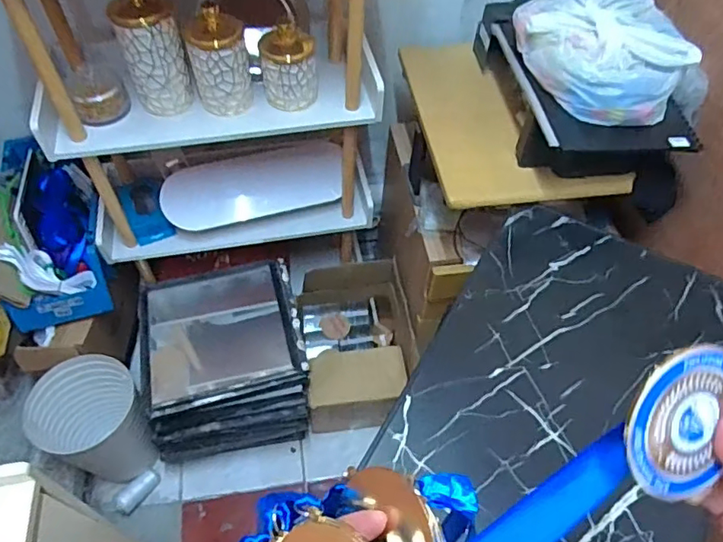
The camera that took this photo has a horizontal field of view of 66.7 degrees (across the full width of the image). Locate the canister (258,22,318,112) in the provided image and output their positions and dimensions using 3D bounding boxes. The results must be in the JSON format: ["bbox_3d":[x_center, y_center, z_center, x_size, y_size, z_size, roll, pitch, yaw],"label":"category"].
[{"bbox_3d":[-0.133,-0.383,1.008,0.098,0.141,0.109,-3,54,-4],"label":"canister"}]

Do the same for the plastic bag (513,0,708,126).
[{"bbox_3d":[0.391,-0.357,0.874,0.224,0.108,0.271,-20,57,-15],"label":"plastic bag"}]

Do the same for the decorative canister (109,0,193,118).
[{"bbox_3d":[-0.361,-0.383,0.951,0.102,0.197,0.095,-16,56,-13],"label":"decorative canister"}]

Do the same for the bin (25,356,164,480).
[{"bbox_3d":[-0.578,0.365,1.245,0.207,0.313,0.196,1,54,-1],"label":"bin"}]

